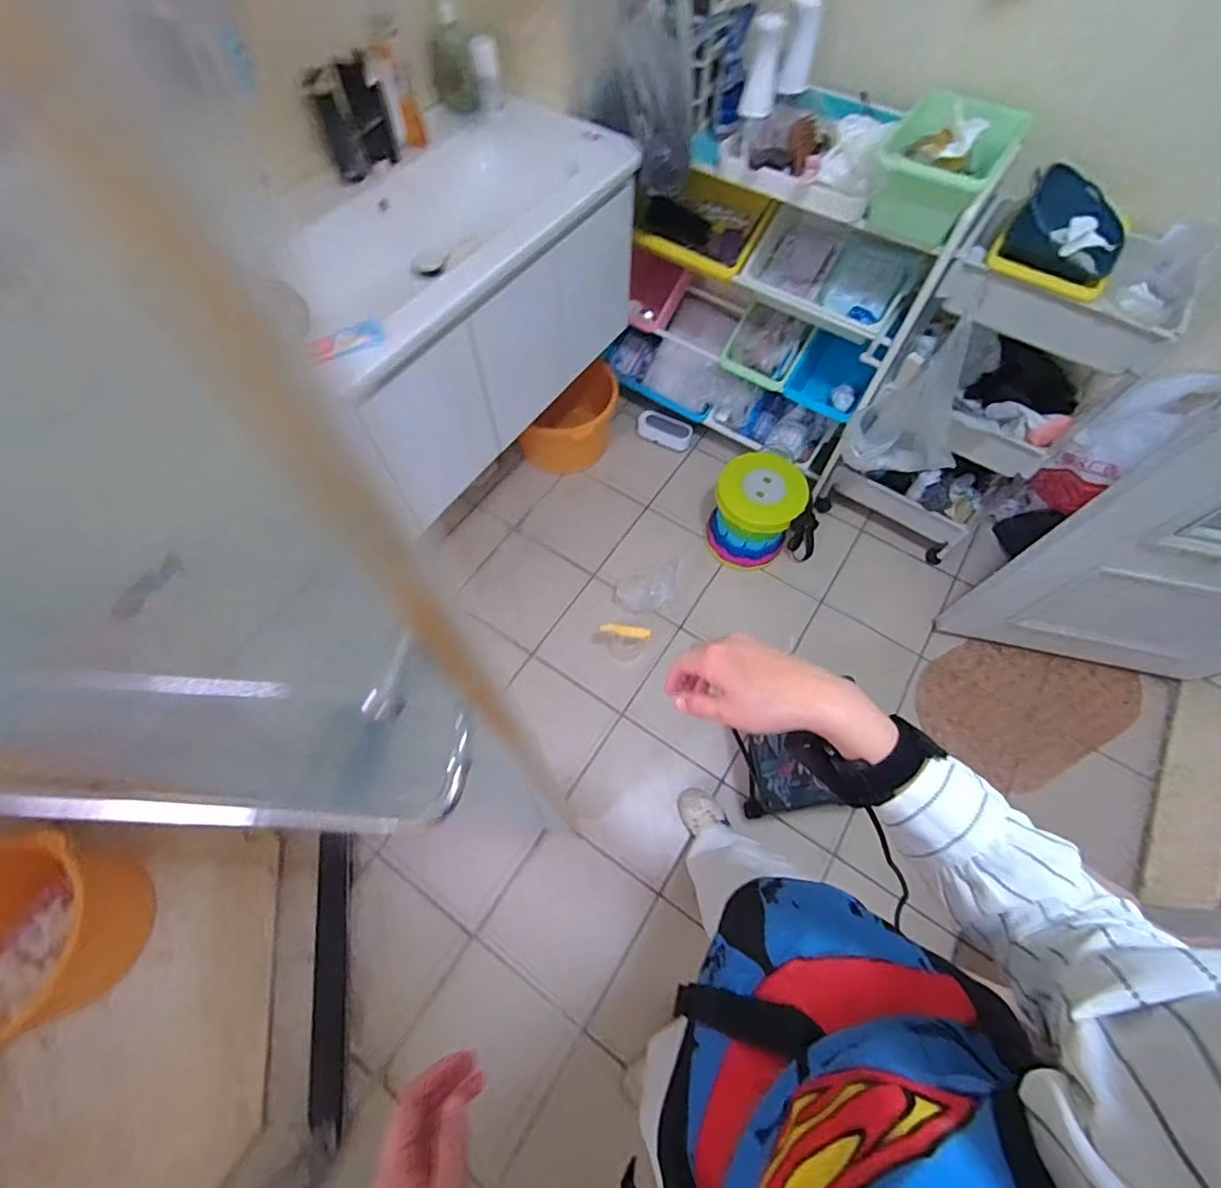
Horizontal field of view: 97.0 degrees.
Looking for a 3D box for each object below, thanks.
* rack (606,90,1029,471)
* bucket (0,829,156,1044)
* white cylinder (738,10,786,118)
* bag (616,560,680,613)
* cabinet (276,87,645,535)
[{"bbox_3d":[0.381,-0.782,1.396,0.725,0.805,0.284,32,69,14],"label":"rack"},{"bbox_3d":[-1.148,0.678,1.071,0.320,0.229,0.365,-9,65,-5],"label":"bucket"},{"bbox_3d":[0.299,-1.026,1.037,0.063,0.125,0.071,14,65,6],"label":"white cylinder"},{"bbox_3d":[0.117,-0.016,1.564,0.210,0.030,0.118,-20,67,-10],"label":"bag"},{"bbox_3d":[-0.332,-0.640,1.197,0.402,0.424,0.774,32,68,14],"label":"cabinet"}]

